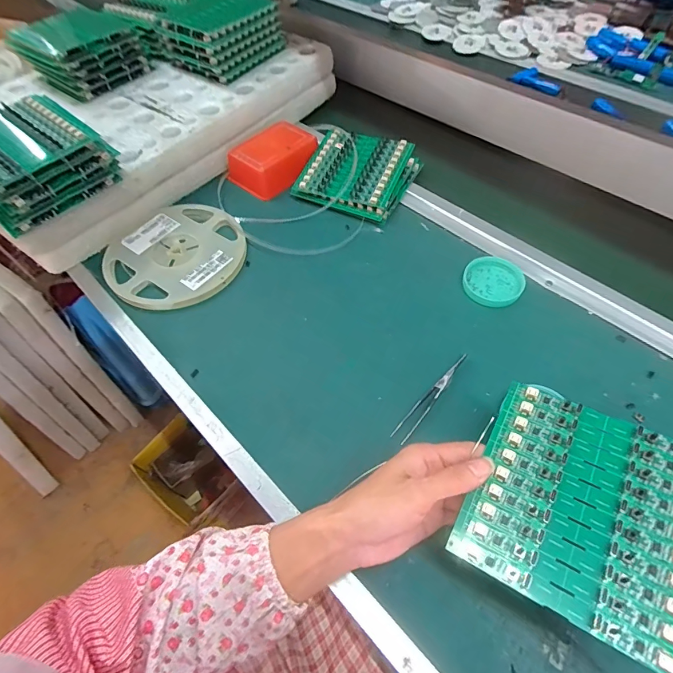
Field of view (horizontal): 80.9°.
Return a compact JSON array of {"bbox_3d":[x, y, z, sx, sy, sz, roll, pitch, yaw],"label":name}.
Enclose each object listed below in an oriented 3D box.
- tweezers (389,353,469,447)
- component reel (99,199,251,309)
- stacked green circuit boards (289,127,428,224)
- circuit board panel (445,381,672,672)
[{"bbox_3d":[0.093,0.056,0.385,0.014,0.013,0.115,35,65,22],"label":"tweezers"},{"bbox_3d":[-0.207,-0.109,0.507,0.178,0.008,0.170,-1,57,2],"label":"component reel"},{"bbox_3d":[0.032,-0.239,0.569,0.146,0.032,0.145,22,61,16],"label":"stacked green circuit boards"},{"bbox_3d":[0.165,0.111,0.261,0.133,0.006,0.138,22,62,26],"label":"circuit board panel"}]

